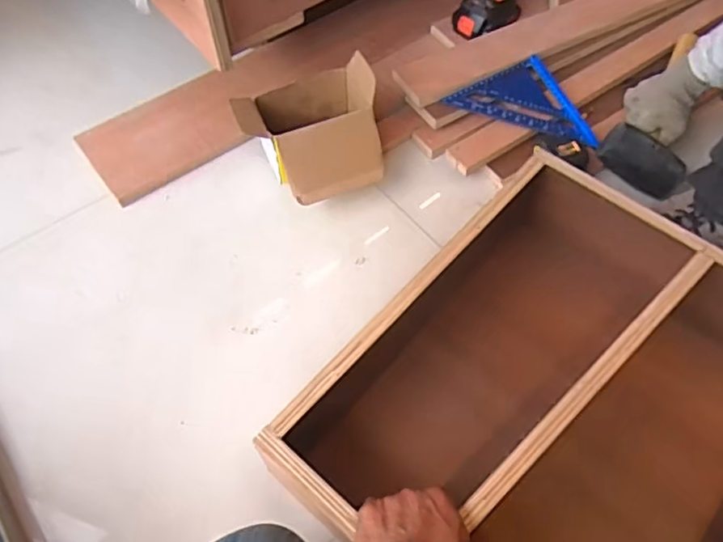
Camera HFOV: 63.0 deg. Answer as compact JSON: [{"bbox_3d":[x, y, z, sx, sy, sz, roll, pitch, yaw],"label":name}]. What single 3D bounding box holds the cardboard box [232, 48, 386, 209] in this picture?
[{"bbox_3d":[-0.069,-0.189,0.852,0.192,0.124,0.157,-20,59,-12],"label":"cardboard box"}]

